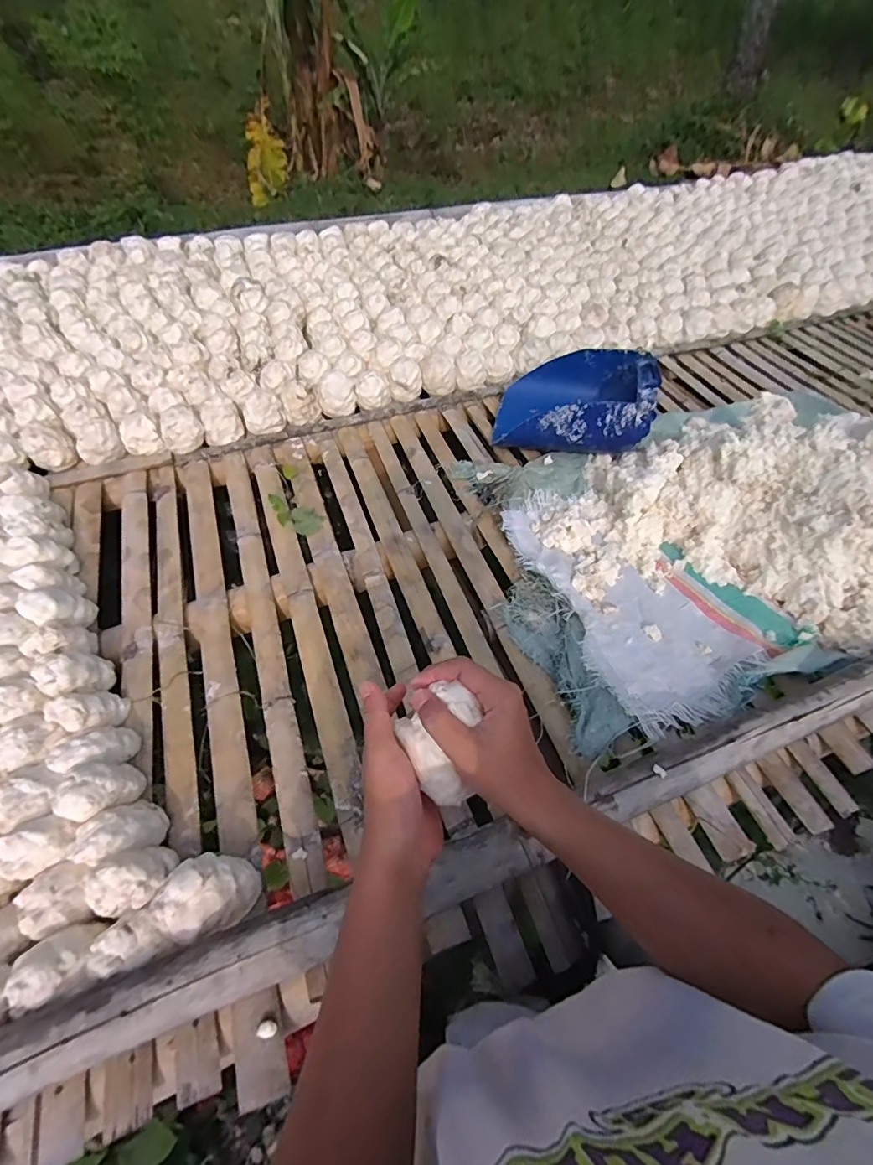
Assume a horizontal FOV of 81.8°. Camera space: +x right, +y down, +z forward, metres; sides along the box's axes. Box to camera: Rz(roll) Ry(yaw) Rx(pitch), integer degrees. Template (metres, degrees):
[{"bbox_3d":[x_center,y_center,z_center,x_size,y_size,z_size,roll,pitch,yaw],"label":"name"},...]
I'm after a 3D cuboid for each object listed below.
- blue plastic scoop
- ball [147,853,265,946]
[{"bbox_3d":[0.311,-0.400,1.105,0.297,0.158,0.281,7,55,2],"label":"blue plastic scoop"},{"bbox_3d":[-0.250,0.348,0.559,0.094,0.087,0.075,-30,61,-23],"label":"ball"}]

